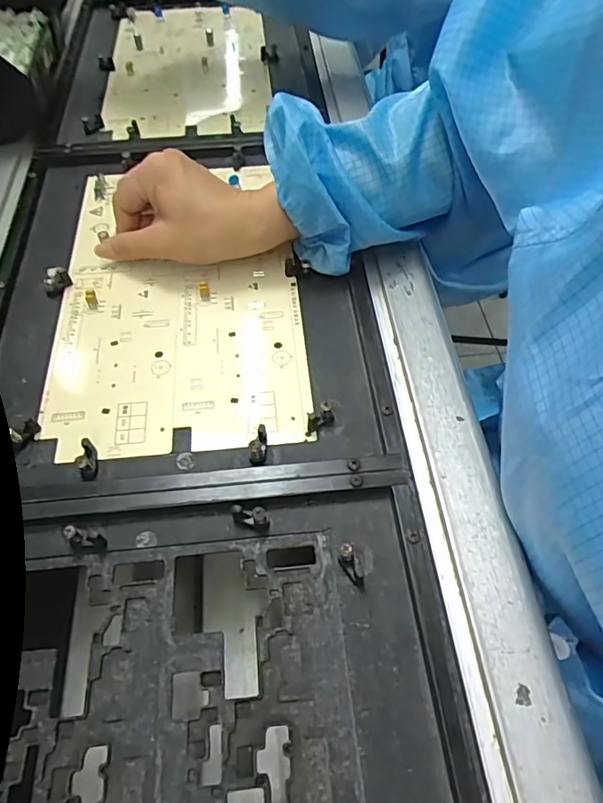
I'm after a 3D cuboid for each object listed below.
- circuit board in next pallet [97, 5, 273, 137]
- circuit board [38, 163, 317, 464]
[{"bbox_3d":[-0.122,-0.363,0.575,0.165,0.010,0.249,-6,56,-4],"label":"circuit board in next pallet"},{"bbox_3d":[-0.093,-0.084,0.401,0.173,0.009,0.275,-5,56,-3],"label":"circuit board"}]

